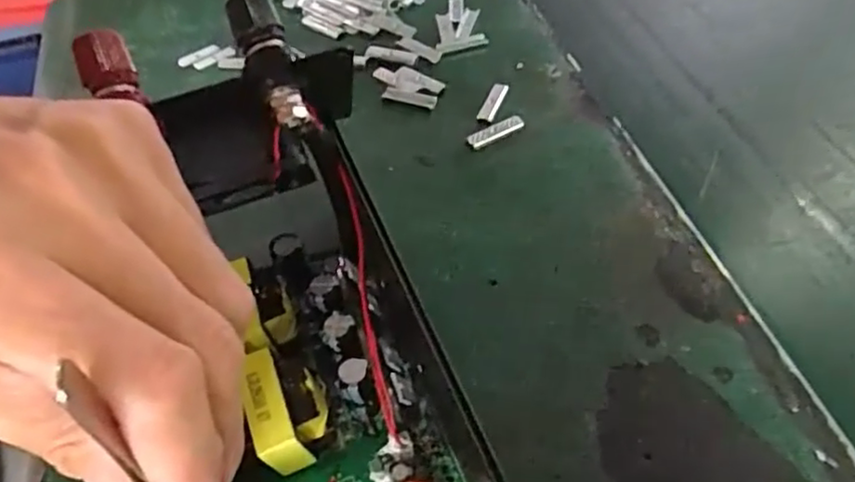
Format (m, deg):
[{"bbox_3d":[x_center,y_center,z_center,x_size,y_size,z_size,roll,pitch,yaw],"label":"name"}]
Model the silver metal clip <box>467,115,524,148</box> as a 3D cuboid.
[{"bbox_3d":[0.034,-0.055,0.318,0.031,0.004,0.007,-24,55,-14],"label":"silver metal clip"}]

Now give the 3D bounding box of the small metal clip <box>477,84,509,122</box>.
[{"bbox_3d":[0.034,-0.074,0.331,0.009,0.004,0.030,16,55,15],"label":"small metal clip"}]

